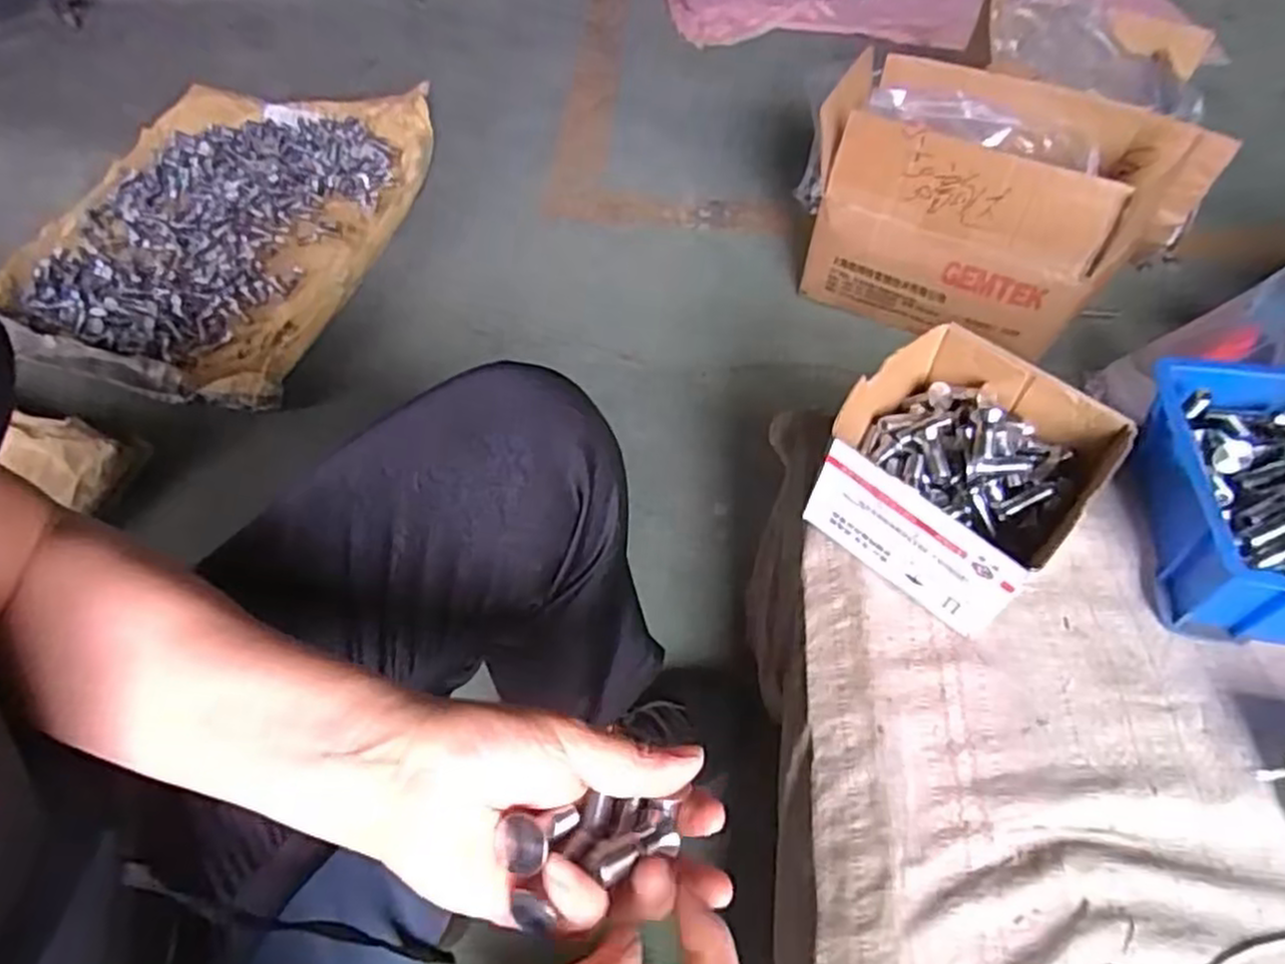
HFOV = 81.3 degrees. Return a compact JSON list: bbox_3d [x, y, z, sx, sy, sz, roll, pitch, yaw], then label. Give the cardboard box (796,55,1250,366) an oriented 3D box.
[{"bbox_3d":[0.482,-0.366,1.011,0.482,0.237,0.285,20,55,14],"label":"cardboard box"}]

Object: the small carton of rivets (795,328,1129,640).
[{"bbox_3d":[0.198,-0.009,0.475,0.142,0.076,0.149,39,60,23],"label":"small carton of rivets"}]

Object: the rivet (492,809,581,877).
[{"bbox_3d":[-0.034,0.126,0.267,0.015,0.035,0.017,39,101,29],"label":"rivet"}]

